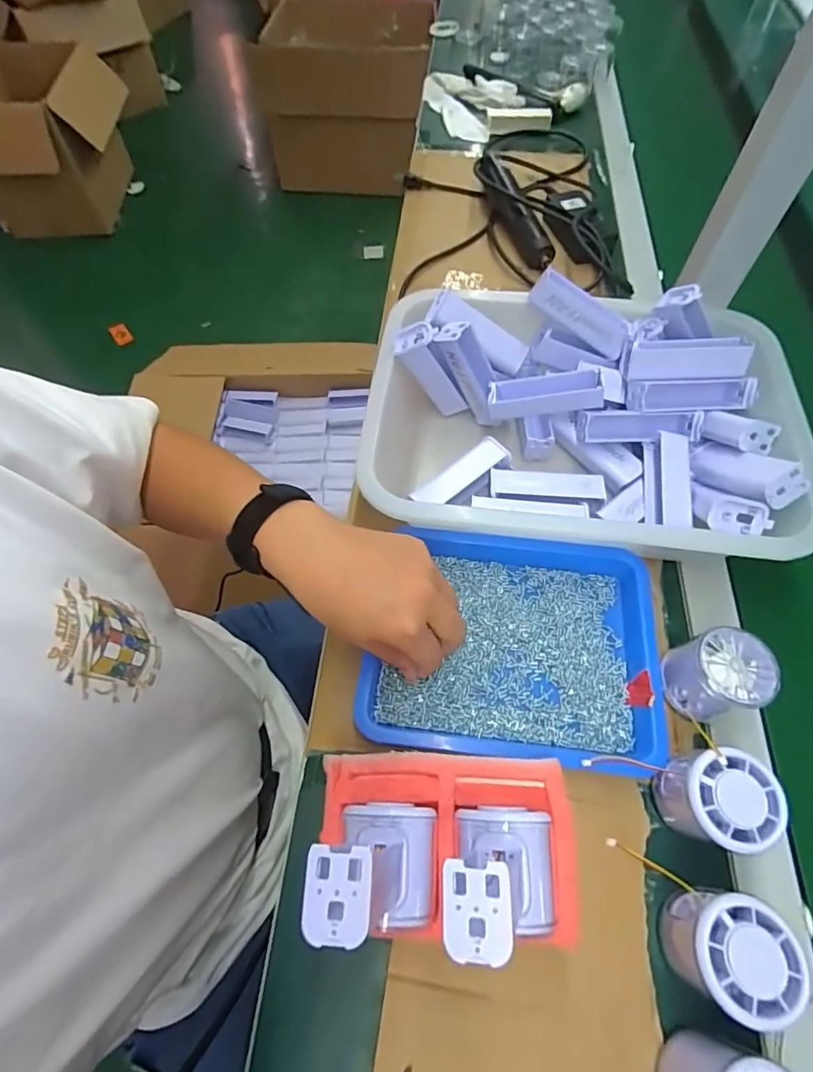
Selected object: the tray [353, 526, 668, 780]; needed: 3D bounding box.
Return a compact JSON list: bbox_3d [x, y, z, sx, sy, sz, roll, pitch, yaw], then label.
[{"bbox_3d":[0.084,0.082,0.404,0.222,0.032,0.176,6,61,4],"label":"tray"}]

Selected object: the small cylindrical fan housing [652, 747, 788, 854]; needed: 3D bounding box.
[{"bbox_3d":[0.200,0.171,0.337,0.065,0.052,0.057,-3,61,-1],"label":"small cylindrical fan housing"}]

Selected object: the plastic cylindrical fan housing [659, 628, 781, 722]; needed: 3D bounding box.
[{"bbox_3d":[0.226,0.101,0.377,0.061,0.048,0.056,-10,61,-5],"label":"plastic cylindrical fan housing"}]

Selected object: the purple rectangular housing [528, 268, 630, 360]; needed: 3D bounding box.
[{"bbox_3d":[0.166,-0.211,0.489,0.102,0.028,0.027,31,65,-10],"label":"purple rectangular housing"}]

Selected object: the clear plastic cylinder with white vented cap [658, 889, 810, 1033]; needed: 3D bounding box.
[{"bbox_3d":[0.187,0.241,0.301,0.057,0.054,0.055,0,61,1],"label":"clear plastic cylinder with white vented cap"}]

